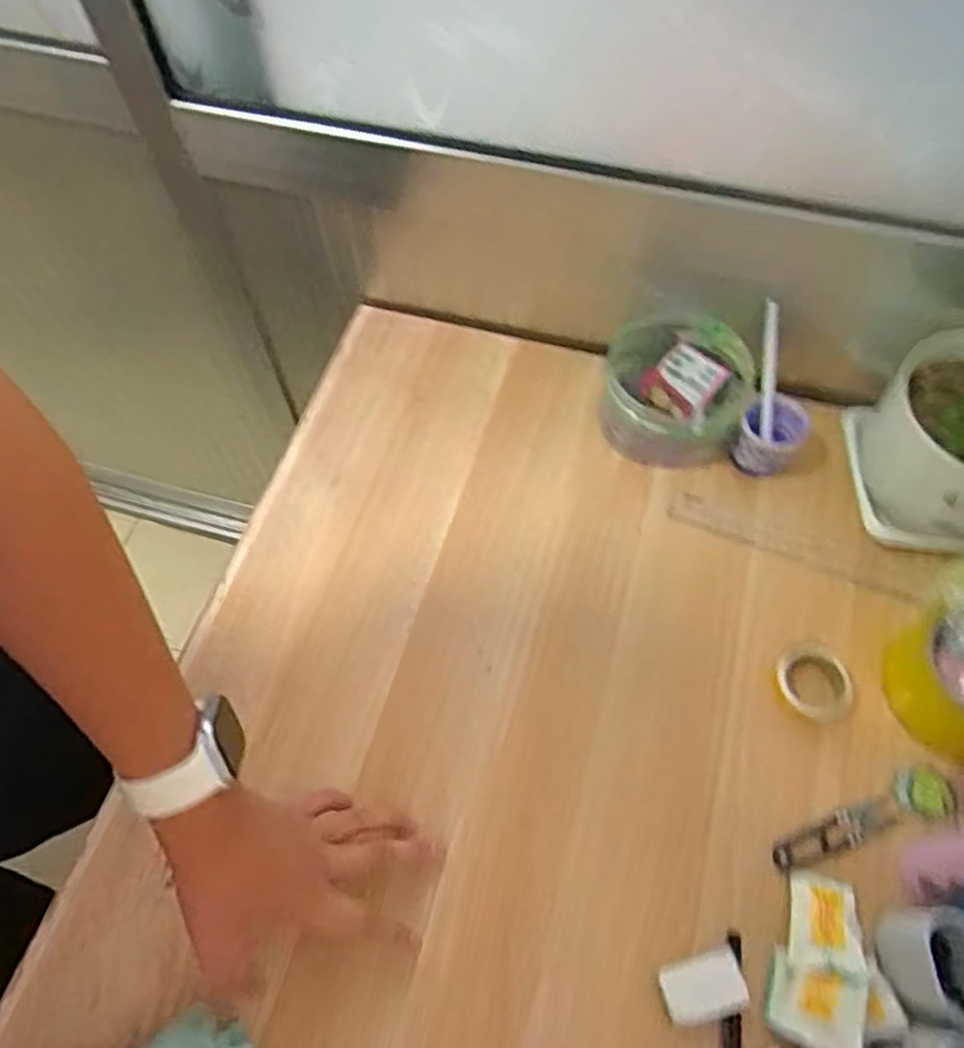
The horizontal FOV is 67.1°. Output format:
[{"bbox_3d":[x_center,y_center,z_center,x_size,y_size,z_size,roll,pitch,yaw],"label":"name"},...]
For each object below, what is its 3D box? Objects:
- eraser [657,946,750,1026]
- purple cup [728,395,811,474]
[{"bbox_3d":[0.132,0.277,0.434,0.049,0.014,0.031,-16,62,-6],"label":"eraser"},{"bbox_3d":[0.239,-0.074,0.605,0.050,0.047,0.063,24,65,15],"label":"purple cup"}]

